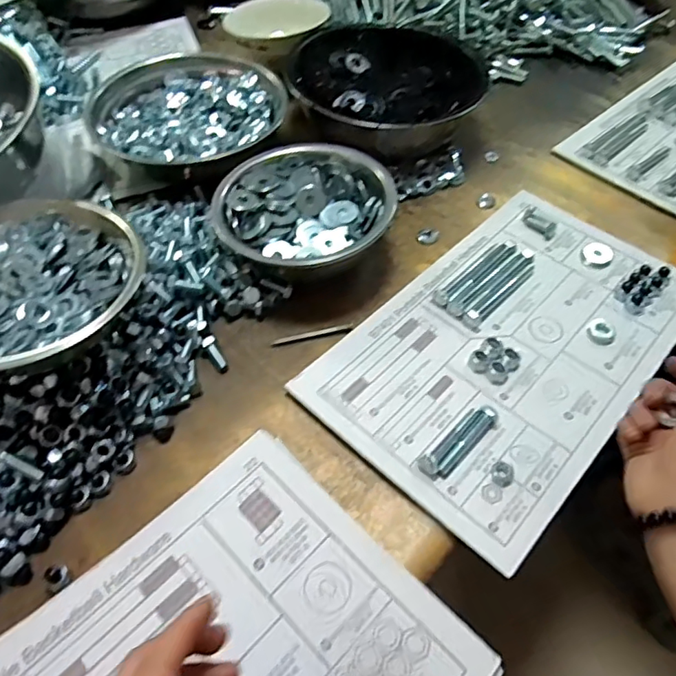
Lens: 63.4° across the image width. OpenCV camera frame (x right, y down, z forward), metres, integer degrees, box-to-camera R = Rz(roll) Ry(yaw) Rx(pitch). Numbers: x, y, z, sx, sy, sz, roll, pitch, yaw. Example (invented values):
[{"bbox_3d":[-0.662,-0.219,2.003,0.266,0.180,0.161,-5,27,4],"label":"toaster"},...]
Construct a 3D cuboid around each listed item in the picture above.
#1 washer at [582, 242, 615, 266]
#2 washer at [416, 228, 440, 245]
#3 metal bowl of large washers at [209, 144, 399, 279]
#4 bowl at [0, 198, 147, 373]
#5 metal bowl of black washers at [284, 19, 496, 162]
[{"bbox_3d":[0.277,-0.089,0.581,0.029,0.006,0.035,28,58,16],"label":"washer"},{"bbox_3d":[0.097,-0.110,0.589,0.024,0.005,0.021,-36,63,-24],"label":"washer"},{"bbox_3d":[-0.039,-0.128,0.559,0.168,0.068,0.158,1,55,-2],"label":"metal bowl of large washers"},{"bbox_3d":[-0.265,-0.055,0.433,0.189,0.065,0.178,1,55,-2],"label":"bowl"},{"bbox_3d":[0.058,-0.296,0.669,0.224,0.067,0.217,1,55,-2],"label":"metal bowl of black washers"}]

